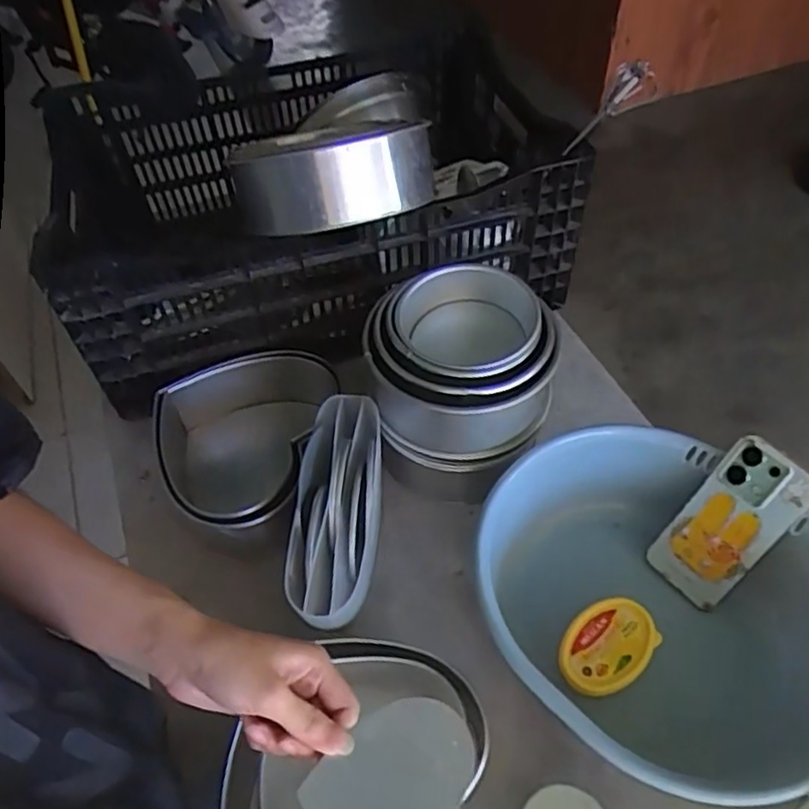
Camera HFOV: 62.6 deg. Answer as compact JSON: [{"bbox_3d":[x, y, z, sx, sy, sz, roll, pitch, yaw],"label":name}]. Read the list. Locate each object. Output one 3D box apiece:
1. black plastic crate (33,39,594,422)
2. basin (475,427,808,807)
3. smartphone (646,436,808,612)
[{"bbox_3d":[-0.128,-0.267,0.889,0.609,0.237,0.442,-17,52,-10],"label":"black plastic crate"},{"bbox_3d":[0.215,0.171,0.575,0.277,0.136,0.295,-2,51,2],"label":"basin"},{"bbox_3d":[0.297,0.111,0.612,0.012,0.161,0.077,-7,43,-50],"label":"smartphone"}]

